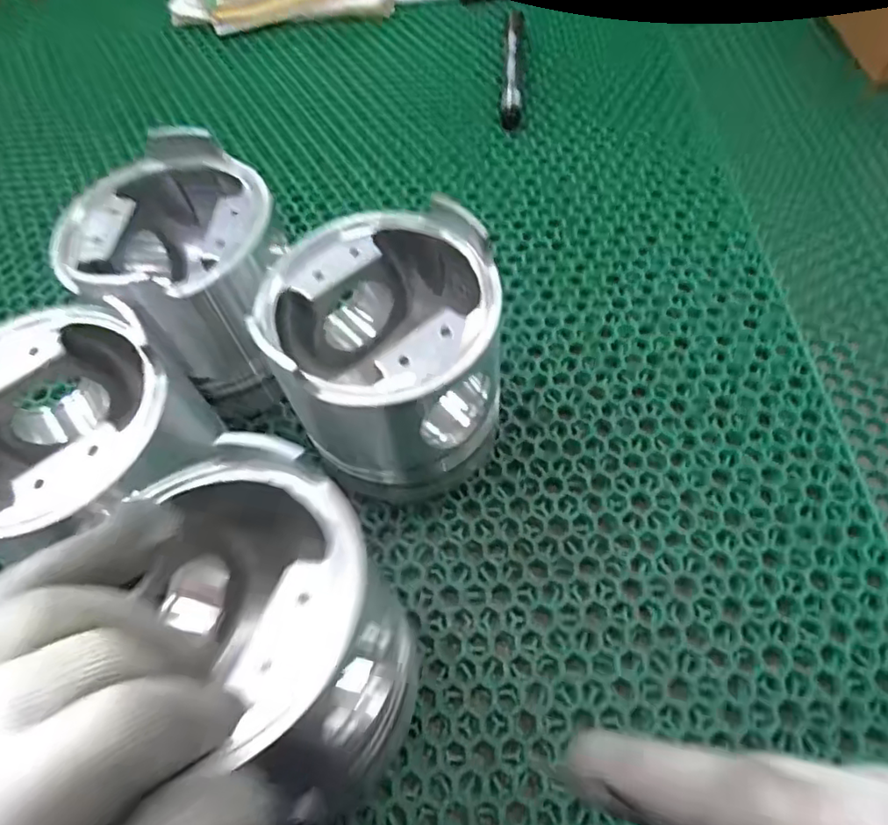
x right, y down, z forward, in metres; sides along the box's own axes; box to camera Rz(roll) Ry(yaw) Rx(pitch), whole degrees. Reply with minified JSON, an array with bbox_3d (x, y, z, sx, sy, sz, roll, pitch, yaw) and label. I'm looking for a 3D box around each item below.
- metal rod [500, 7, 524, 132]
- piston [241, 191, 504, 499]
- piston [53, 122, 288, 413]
[{"bbox_3d":[0.055,-0.278,0.465,0.015,0.015,0.144,2,61,5],"label":"metal rod"},{"bbox_3d":[-0.024,-0.023,0.274,0.094,0.103,0.094,-1,60,3],"label":"piston"},{"bbox_3d":[-0.122,-0.063,0.304,0.102,0.107,0.095,29,66,18],"label":"piston"}]

